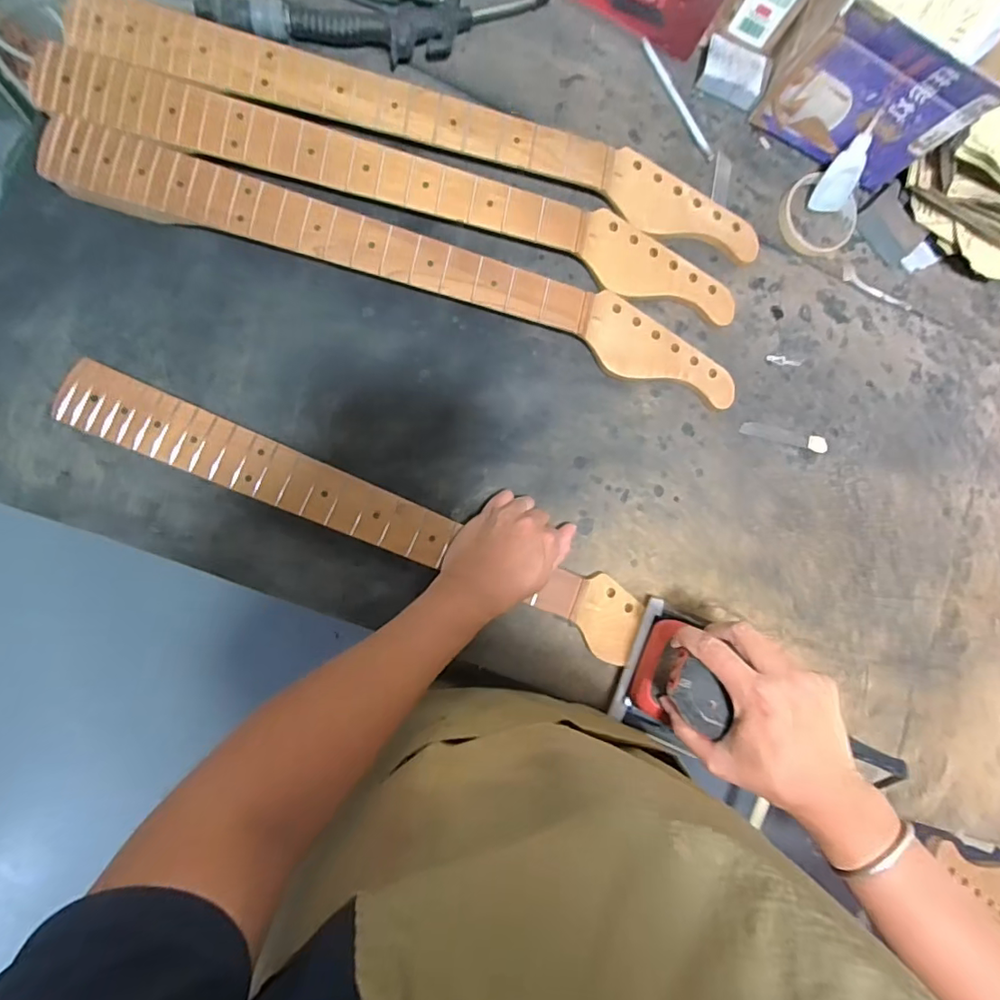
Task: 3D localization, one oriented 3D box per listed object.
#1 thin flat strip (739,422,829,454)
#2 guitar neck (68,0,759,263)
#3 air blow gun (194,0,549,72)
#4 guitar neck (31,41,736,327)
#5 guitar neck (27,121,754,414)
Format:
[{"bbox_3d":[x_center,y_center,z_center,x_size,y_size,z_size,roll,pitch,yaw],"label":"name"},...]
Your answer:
[{"bbox_3d":[0.312,-0.070,0.585,0.100,0.006,0.017,13,88,-9],"label":"thin flat strip"},{"bbox_3d":[-0.044,-0.351,0.511,0.637,0.028,0.064,12,88,-9],"label":"guitar neck"},{"bbox_3d":[-0.108,-0.458,0.500,0.311,0.031,0.088,-2,90,-9],"label":"air blow gun"},{"bbox_3d":[-0.070,-0.288,0.507,0.643,0.028,0.064,13,88,-9],"label":"guitar neck"},{"bbox_3d":[-0.066,-0.214,0.506,0.643,0.029,0.065,15,87,-9],"label":"guitar neck"}]

